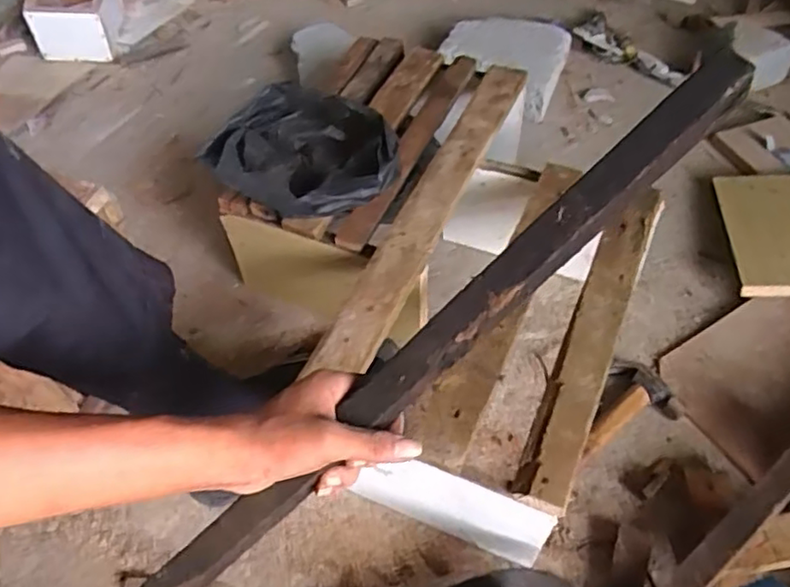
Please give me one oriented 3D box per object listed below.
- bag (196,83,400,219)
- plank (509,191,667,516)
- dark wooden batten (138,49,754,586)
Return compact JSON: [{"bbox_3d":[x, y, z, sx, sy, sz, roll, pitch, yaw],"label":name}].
[{"bbox_3d":[-0.098,-0.146,0.720,0.197,0.076,0.152,23,56,19],"label":"bag"},{"bbox_3d":[0.187,0.030,0.618,0.046,0.017,0.365,19,54,17],"label":"plank"},{"bbox_3d":[0.018,0.048,0.448,0.544,0.029,0.030,-43,58,6],"label":"dark wooden batten"}]

